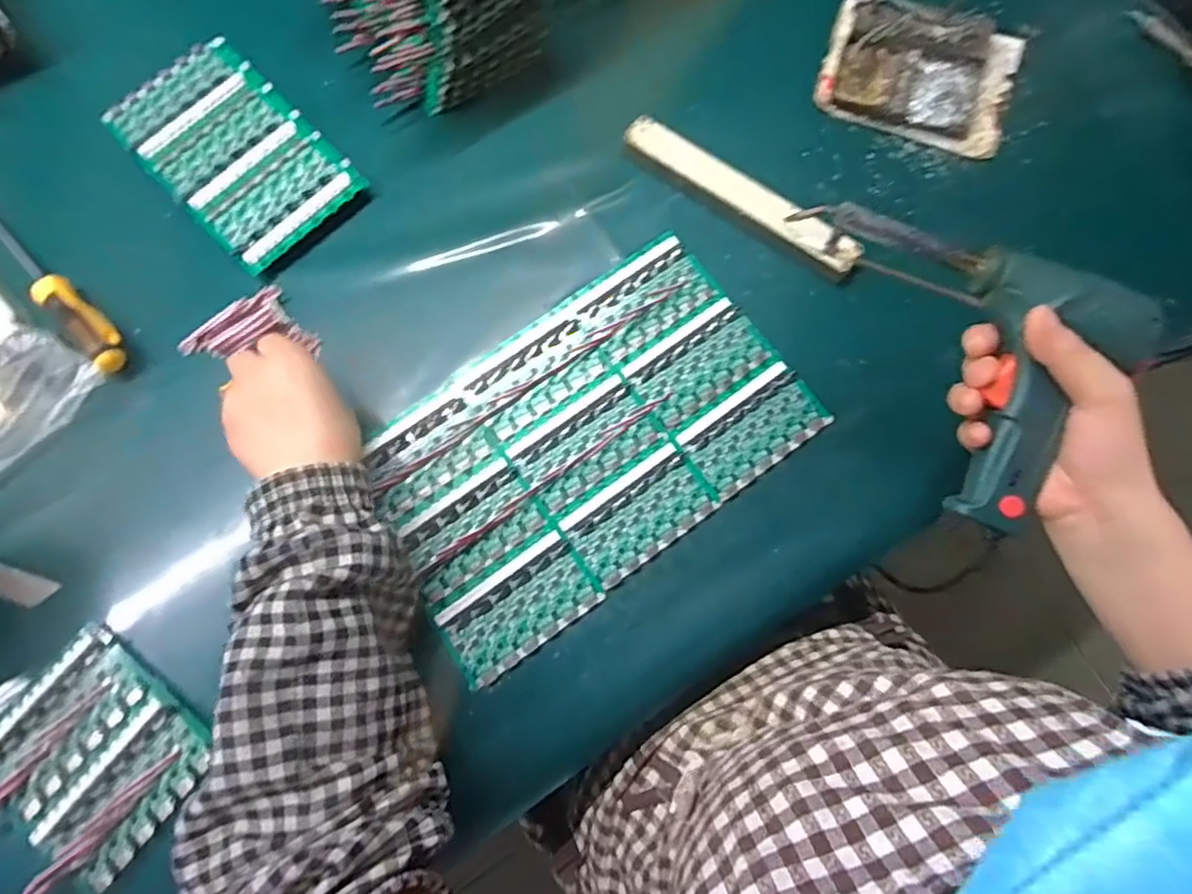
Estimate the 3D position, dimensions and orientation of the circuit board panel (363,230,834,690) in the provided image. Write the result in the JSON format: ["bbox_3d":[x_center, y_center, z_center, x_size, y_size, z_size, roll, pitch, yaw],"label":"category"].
[{"bbox_3d":[-0.008,-0.007,0.456,0.299,0.012,0.188,-37,81,-7],"label":"circuit board panel"}]

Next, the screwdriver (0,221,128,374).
[{"bbox_3d":[-0.406,-0.123,0.467,0.192,0.022,0.024,41,81,7],"label":"screwdriver"}]

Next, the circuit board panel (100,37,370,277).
[{"bbox_3d":[-0.281,-0.231,0.501,0.113,0.020,0.186,-44,82,-9],"label":"circuit board panel"}]

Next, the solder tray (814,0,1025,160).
[{"bbox_3d":[0.266,-0.311,0.524,0.151,0.027,0.116,20,79,3],"label":"solder tray"}]

